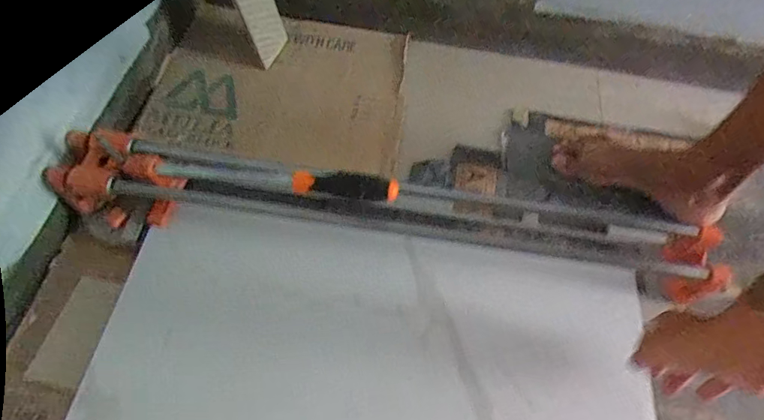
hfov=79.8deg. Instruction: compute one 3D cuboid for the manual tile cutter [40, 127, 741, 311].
[{"bbox_3d":[0.007,-0.007,0.543,0.756,0.105,0.108,7,58,0],"label":"manual tile cutter"}]

